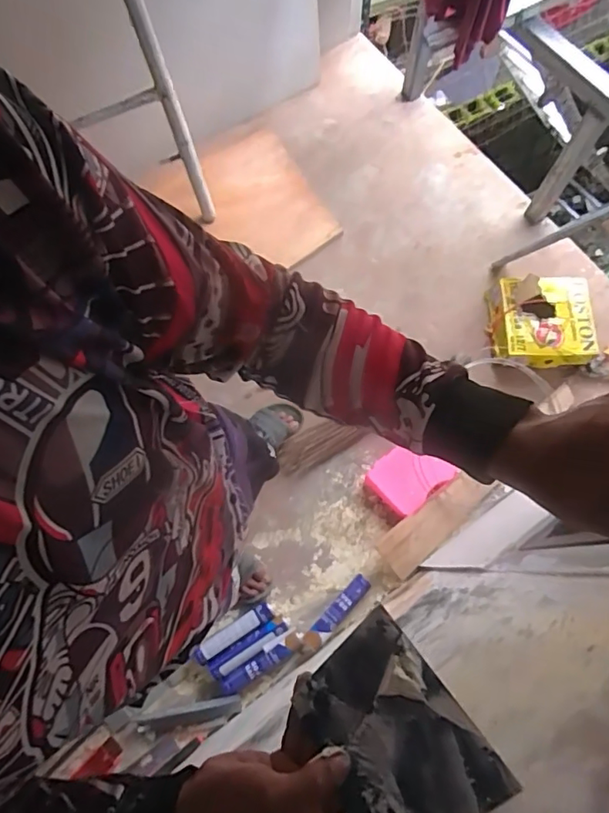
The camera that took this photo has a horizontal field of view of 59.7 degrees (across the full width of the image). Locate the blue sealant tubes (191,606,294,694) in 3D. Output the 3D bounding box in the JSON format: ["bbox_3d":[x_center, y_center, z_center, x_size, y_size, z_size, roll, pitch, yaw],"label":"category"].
[{"bbox_3d":[-0.140,0.592,1.306,0.231,0.042,0.140,-33,76,-8],"label":"blue sealant tubes"}]

